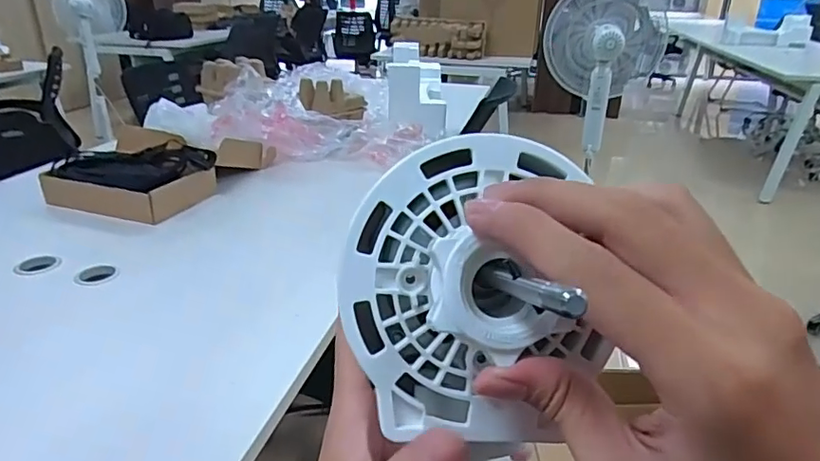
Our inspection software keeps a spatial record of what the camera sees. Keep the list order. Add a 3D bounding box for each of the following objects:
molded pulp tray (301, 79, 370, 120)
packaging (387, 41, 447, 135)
[{"bbox_3d":[-0.232,-0.402,1.679,0.240,0.107,0.061,9,16,-38],"label":"molded pulp tray"},{"bbox_3d":[0.026,-0.510,1.927,0.174,0.203,0.620,1,25,0],"label":"packaging"}]

